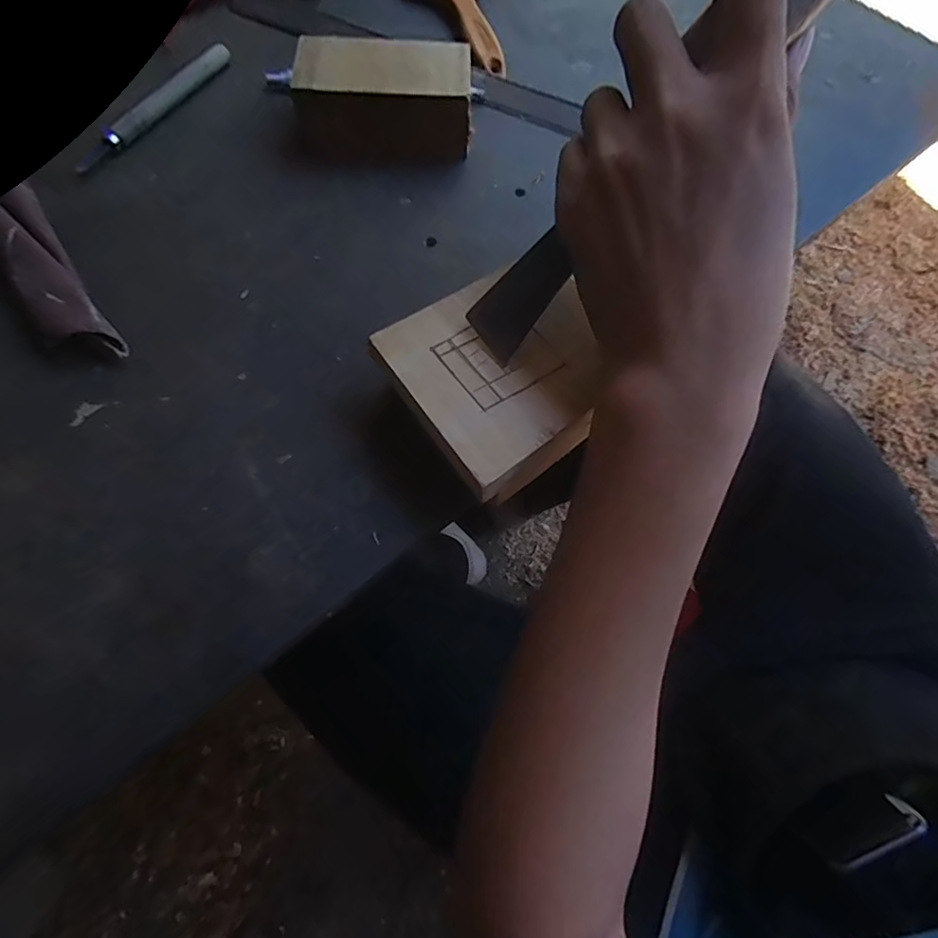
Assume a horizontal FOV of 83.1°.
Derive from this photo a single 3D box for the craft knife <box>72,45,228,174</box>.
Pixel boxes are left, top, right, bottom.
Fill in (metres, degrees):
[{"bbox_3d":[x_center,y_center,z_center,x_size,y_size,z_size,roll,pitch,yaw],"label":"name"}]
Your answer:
[{"bbox_3d":[-0.195,-0.229,0.333,0.011,0.012,0.130,27,71,8],"label":"craft knife"}]

